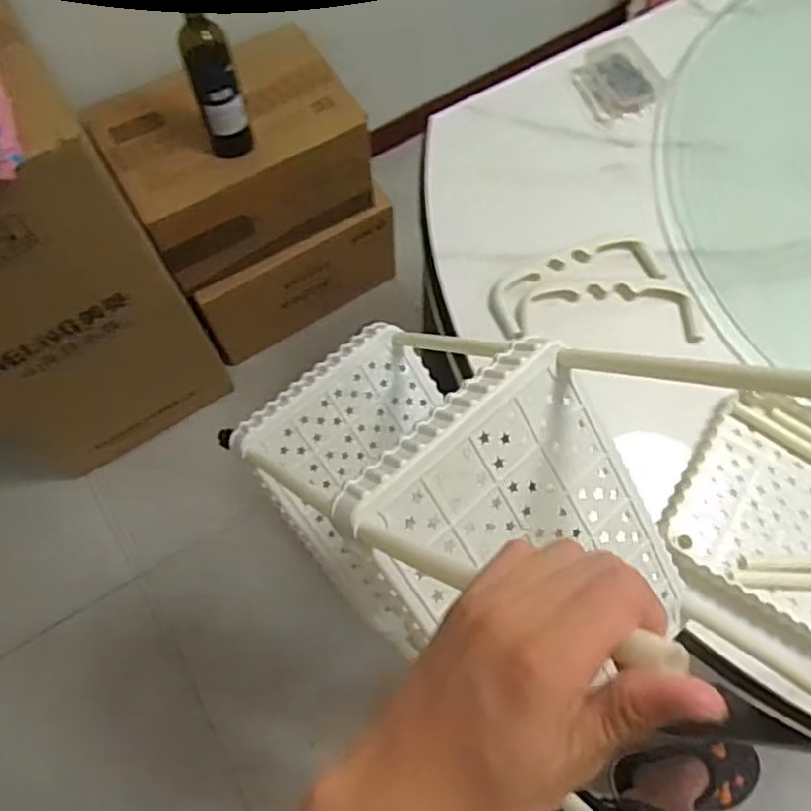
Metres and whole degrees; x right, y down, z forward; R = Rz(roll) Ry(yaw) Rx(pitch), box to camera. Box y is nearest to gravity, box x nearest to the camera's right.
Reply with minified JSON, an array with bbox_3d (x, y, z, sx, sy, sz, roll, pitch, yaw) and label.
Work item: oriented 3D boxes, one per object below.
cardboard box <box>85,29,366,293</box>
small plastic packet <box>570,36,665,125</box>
[{"bbox_3d":[-0.312,-0.460,1.327,0.420,0.222,0.288,-31,71,-11],"label":"cardboard box"},{"bbox_3d":[0.261,-0.401,0.867,0.086,0.022,0.100,-24,70,-9],"label":"small plastic packet"}]

